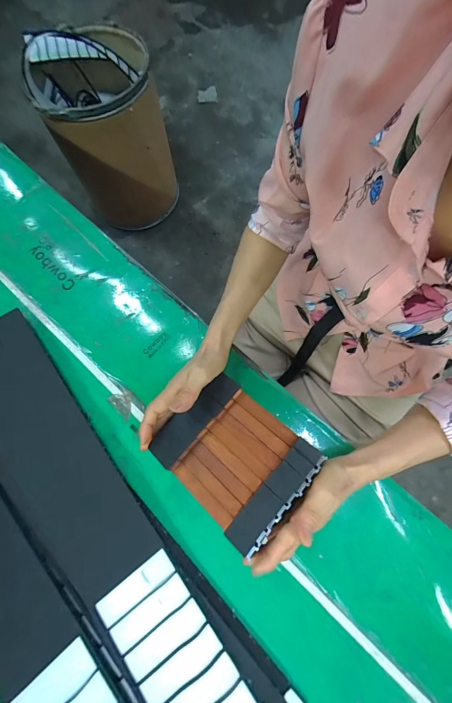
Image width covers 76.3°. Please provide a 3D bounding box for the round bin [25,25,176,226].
[{"bbox_3d":[-0.388,-0.742,1.074,0.352,0.557,0.338,-25,75,-5],"label":"round bin"}]

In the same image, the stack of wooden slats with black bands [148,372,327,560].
[{"bbox_3d":[0.006,0.111,0.311,0.149,0.017,0.118,37,80,25],"label":"stack of wooden slats with black bands"}]

